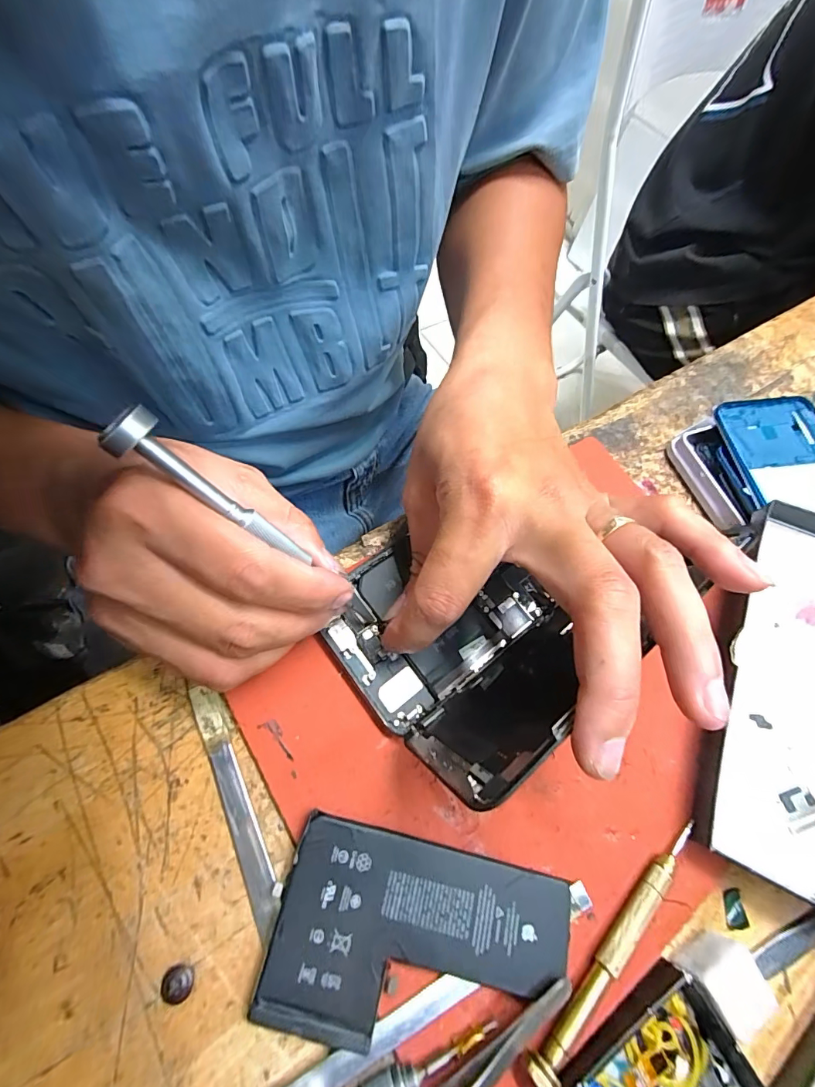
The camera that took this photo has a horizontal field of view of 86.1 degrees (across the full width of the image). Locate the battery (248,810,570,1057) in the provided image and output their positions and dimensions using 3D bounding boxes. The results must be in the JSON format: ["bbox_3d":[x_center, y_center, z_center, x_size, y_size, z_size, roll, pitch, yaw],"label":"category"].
[{"bbox_3d":[0.004,0.147,0.160,0.106,0.004,0.063,16,68,1],"label":"battery"}]

